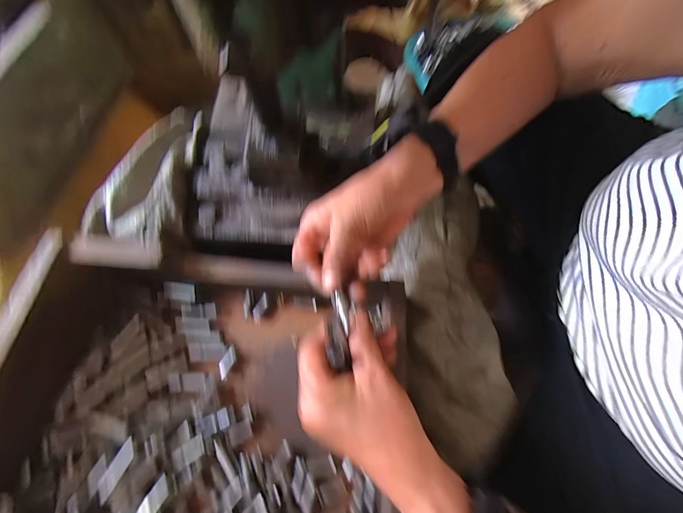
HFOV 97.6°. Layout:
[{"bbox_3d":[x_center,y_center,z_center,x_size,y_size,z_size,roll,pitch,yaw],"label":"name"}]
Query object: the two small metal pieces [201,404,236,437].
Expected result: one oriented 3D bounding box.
[{"bbox_3d":[-0.117,0.155,0.283,0.030,0.008,0.019,-21,73,-7],"label":"two small metal pieces"}]

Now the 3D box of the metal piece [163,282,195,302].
[{"bbox_3d":[-0.176,0.038,0.325,0.035,0.006,0.019,5,72,2],"label":"metal piece"}]

